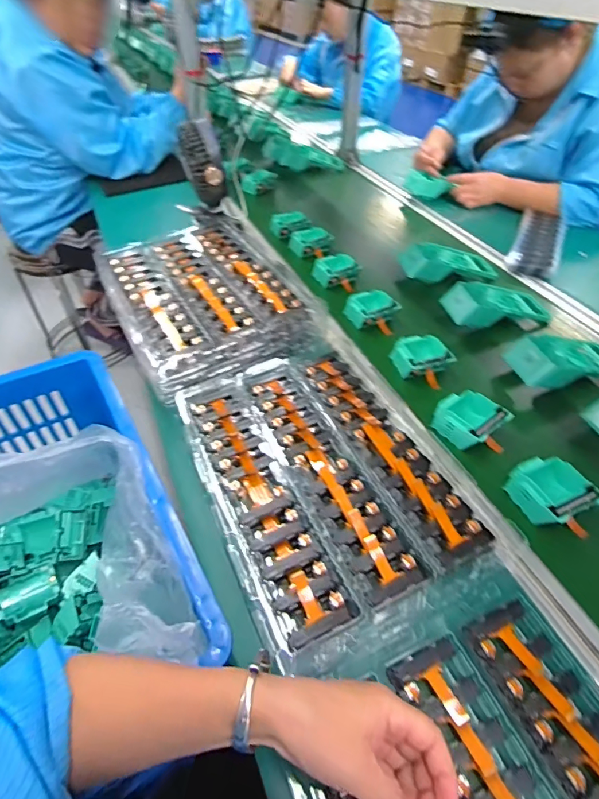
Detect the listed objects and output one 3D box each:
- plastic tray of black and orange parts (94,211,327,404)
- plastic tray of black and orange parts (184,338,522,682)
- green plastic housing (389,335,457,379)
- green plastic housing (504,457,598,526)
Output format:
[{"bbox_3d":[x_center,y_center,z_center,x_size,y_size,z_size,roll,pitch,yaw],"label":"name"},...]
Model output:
[{"bbox_3d":[-0.181,-0.209,0.759,0.289,0.044,0.461,-22,50,-19],"label":"plastic tray of black and orange parts"},{"bbox_3d":[0.016,0.080,0.521,0.253,0.025,0.375,-22,50,-19],"label":"plastic tray of black and orange parts"},{"bbox_3d":[0.188,-0.068,0.695,0.081,0.042,0.081,-14,48,-13],"label":"green plastic housing"},{"bbox_3d":[0.297,0.114,0.520,0.077,0.045,0.083,-19,49,-17],"label":"green plastic housing"}]

